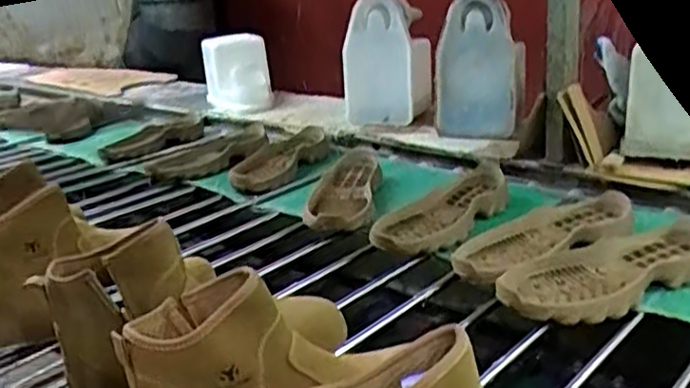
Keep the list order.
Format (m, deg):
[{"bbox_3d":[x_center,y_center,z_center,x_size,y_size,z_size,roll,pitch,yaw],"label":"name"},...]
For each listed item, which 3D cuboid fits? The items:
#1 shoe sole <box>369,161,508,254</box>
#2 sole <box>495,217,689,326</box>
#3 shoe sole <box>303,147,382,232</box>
[{"bbox_3d":[0.140,0.013,0.945,0.087,0.033,0.249,15,27,39],"label":"shoe sole"},{"bbox_3d":[0.289,0.083,0.769,0.274,0.037,0.107,-14,23,-26],"label":"sole"},{"bbox_3d":[0.001,-0.011,1.040,0.094,0.044,0.275,0,21,8],"label":"shoe sole"}]

